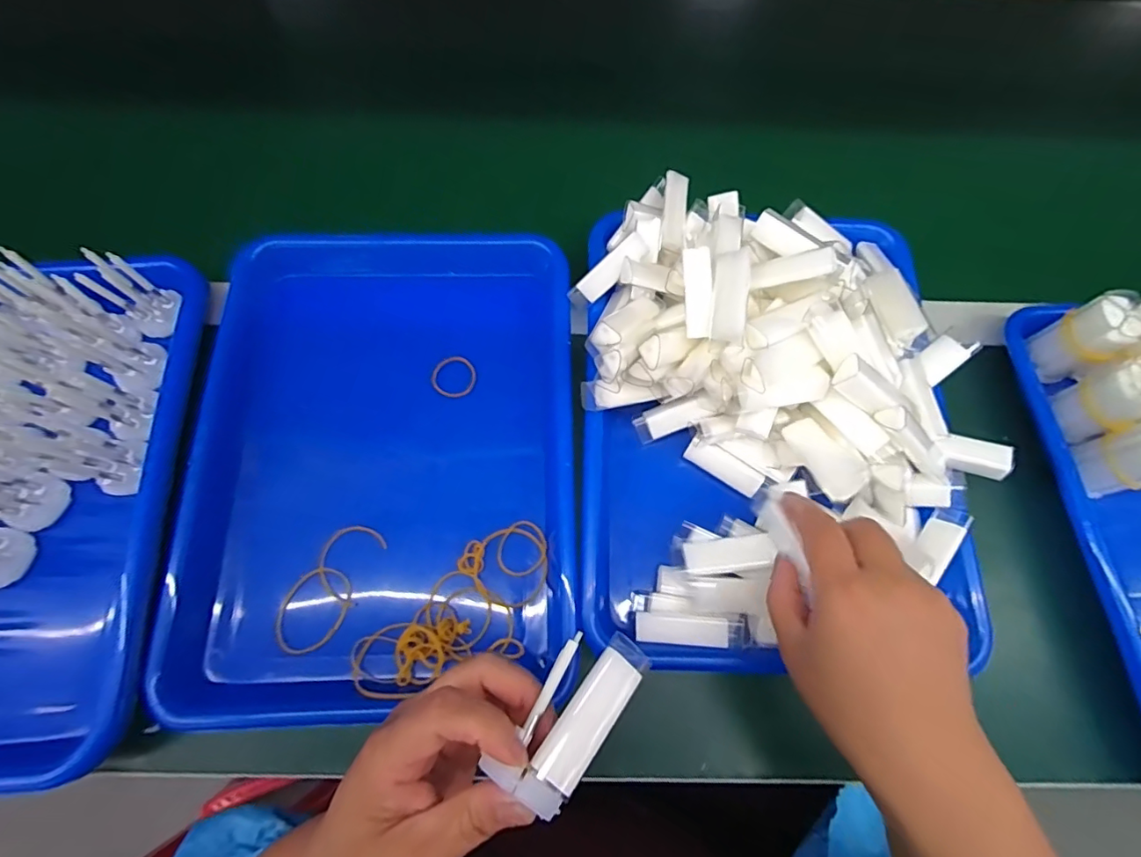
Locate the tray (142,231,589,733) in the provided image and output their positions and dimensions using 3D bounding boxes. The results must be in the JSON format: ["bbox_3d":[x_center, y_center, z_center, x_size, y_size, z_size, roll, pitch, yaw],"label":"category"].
[{"bbox_3d":[-0.119,0.014,0.371,0.246,0.058,0.332,-1,70,-2],"label":"tray"}]

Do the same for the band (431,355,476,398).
[{"bbox_3d":[-0.087,-0.038,0.395,0.031,0.004,0.033,2,77,-10],"label":"band"}]

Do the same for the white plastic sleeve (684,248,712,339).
[{"bbox_3d":[0.081,-0.085,0.331,0.016,0.009,0.055,-4,99,-3],"label":"white plastic sleeve"}]

